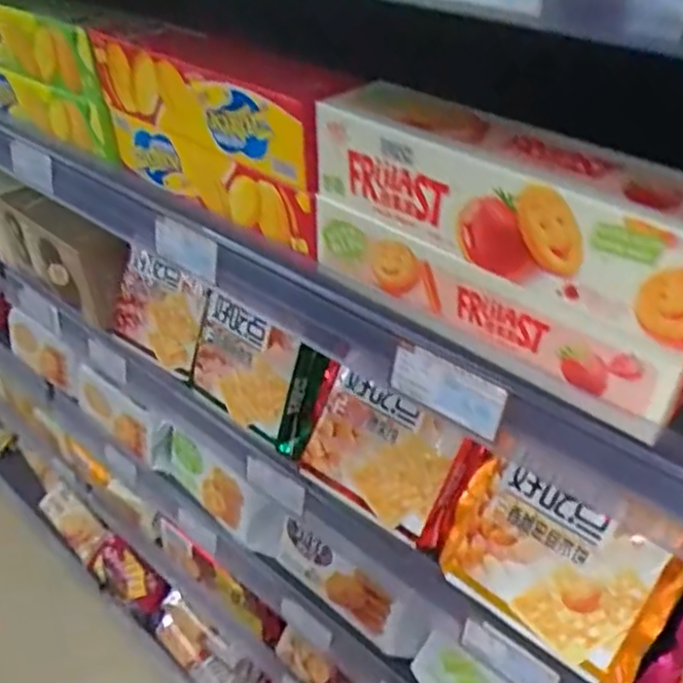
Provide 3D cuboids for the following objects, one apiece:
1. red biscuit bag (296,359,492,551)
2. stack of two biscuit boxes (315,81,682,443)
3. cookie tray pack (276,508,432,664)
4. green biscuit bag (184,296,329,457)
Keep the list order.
[{"bbox_3d":[0.040,0.090,0.552,0.140,0.098,0.045,24,13,30],"label":"red biscuit bag"},{"bbox_3d":[0.083,-0.054,0.363,0.227,0.109,0.048,30,49,33],"label":"stack of two biscuit boxes"},{"bbox_3d":[0.009,0.249,0.700,0.182,0.085,0.031,29,48,32],"label":"cookie tray pack"},{"bbox_3d":[-0.074,0.024,0.621,0.135,0.108,0.045,26,26,31],"label":"green biscuit bag"}]

